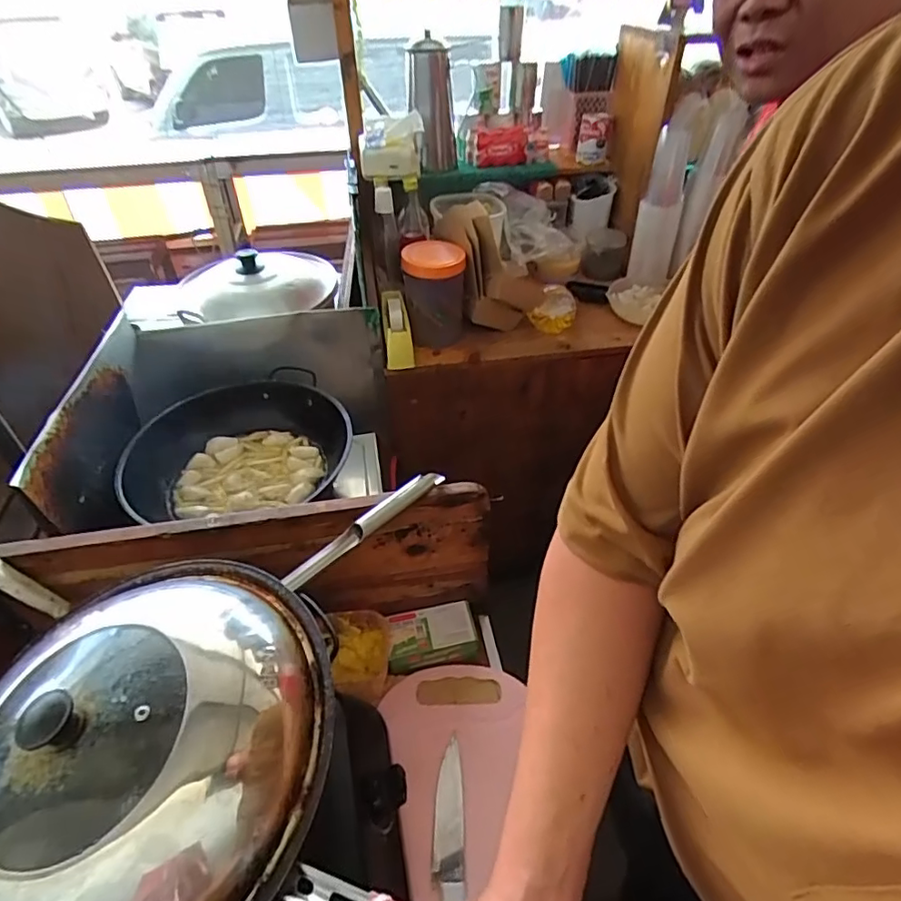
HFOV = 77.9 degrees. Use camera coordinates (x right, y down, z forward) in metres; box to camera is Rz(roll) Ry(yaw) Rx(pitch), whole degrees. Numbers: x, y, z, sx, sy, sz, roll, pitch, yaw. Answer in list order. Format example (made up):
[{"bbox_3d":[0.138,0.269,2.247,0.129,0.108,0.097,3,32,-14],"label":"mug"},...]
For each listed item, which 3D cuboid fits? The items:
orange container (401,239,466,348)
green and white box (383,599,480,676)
[{"bbox_3d":[-0.032,-0.308,1.120,0.115,0.194,0.116,-1,43,-1],"label":"orange container"},{"bbox_3d":[-0.025,0.243,0.730,0.114,0.046,0.064,-10,44,-10],"label":"green and white box"}]

